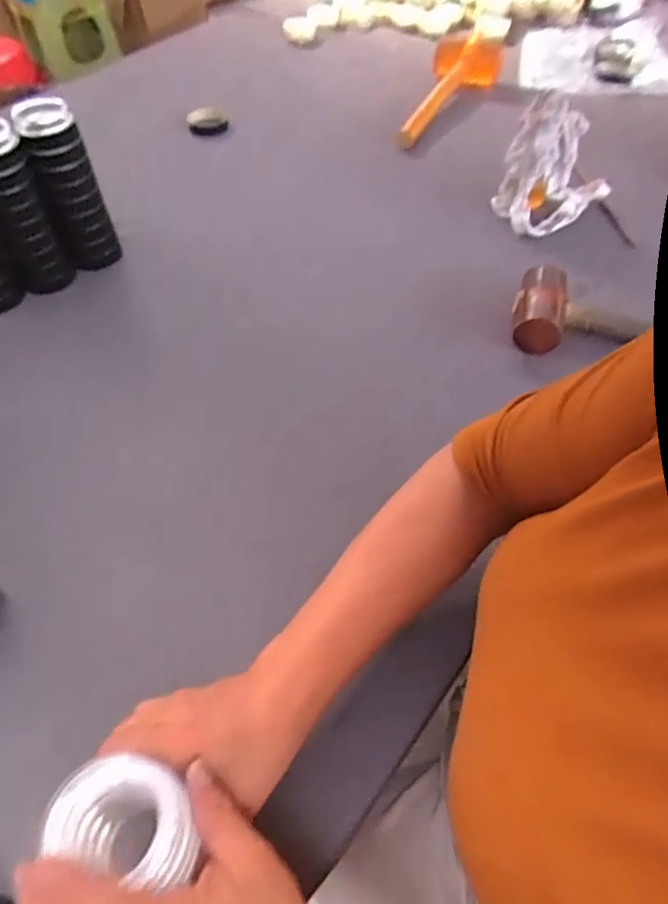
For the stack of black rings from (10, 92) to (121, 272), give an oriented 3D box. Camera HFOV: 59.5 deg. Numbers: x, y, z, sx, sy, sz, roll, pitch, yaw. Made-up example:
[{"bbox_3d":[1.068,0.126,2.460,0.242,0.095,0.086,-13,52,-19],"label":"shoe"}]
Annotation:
[{"bbox_3d":[-0.319,-0.322,0.713,0.063,0.178,0.067,-21,56,-13],"label":"stack of black rings"}]

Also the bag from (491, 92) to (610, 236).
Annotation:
[{"bbox_3d":[0.301,-0.392,0.793,0.137,0.141,0.089,-29,58,-18],"label":"bag"}]

